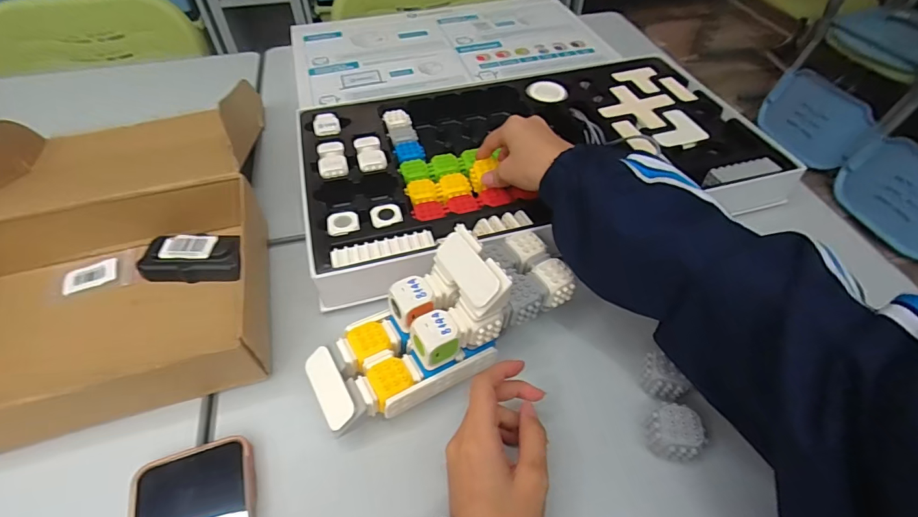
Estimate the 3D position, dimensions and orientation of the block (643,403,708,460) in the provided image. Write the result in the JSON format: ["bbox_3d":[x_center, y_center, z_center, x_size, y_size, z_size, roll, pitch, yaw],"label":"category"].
[{"bbox_3d":[0.168,0.138,0.346,0.034,0.035,0.038,-24,55,-18],"label":"block"}]

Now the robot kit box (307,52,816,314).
[{"bbox_3d":[0.087,-0.137,0.556,0.547,0.049,0.345,-15,52,-11],"label":"robot kit box"}]

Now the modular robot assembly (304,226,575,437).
[{"bbox_3d":[-0.013,0.052,0.373,0.230,0.102,0.083,-32,57,-8],"label":"modular robot assembly"}]

